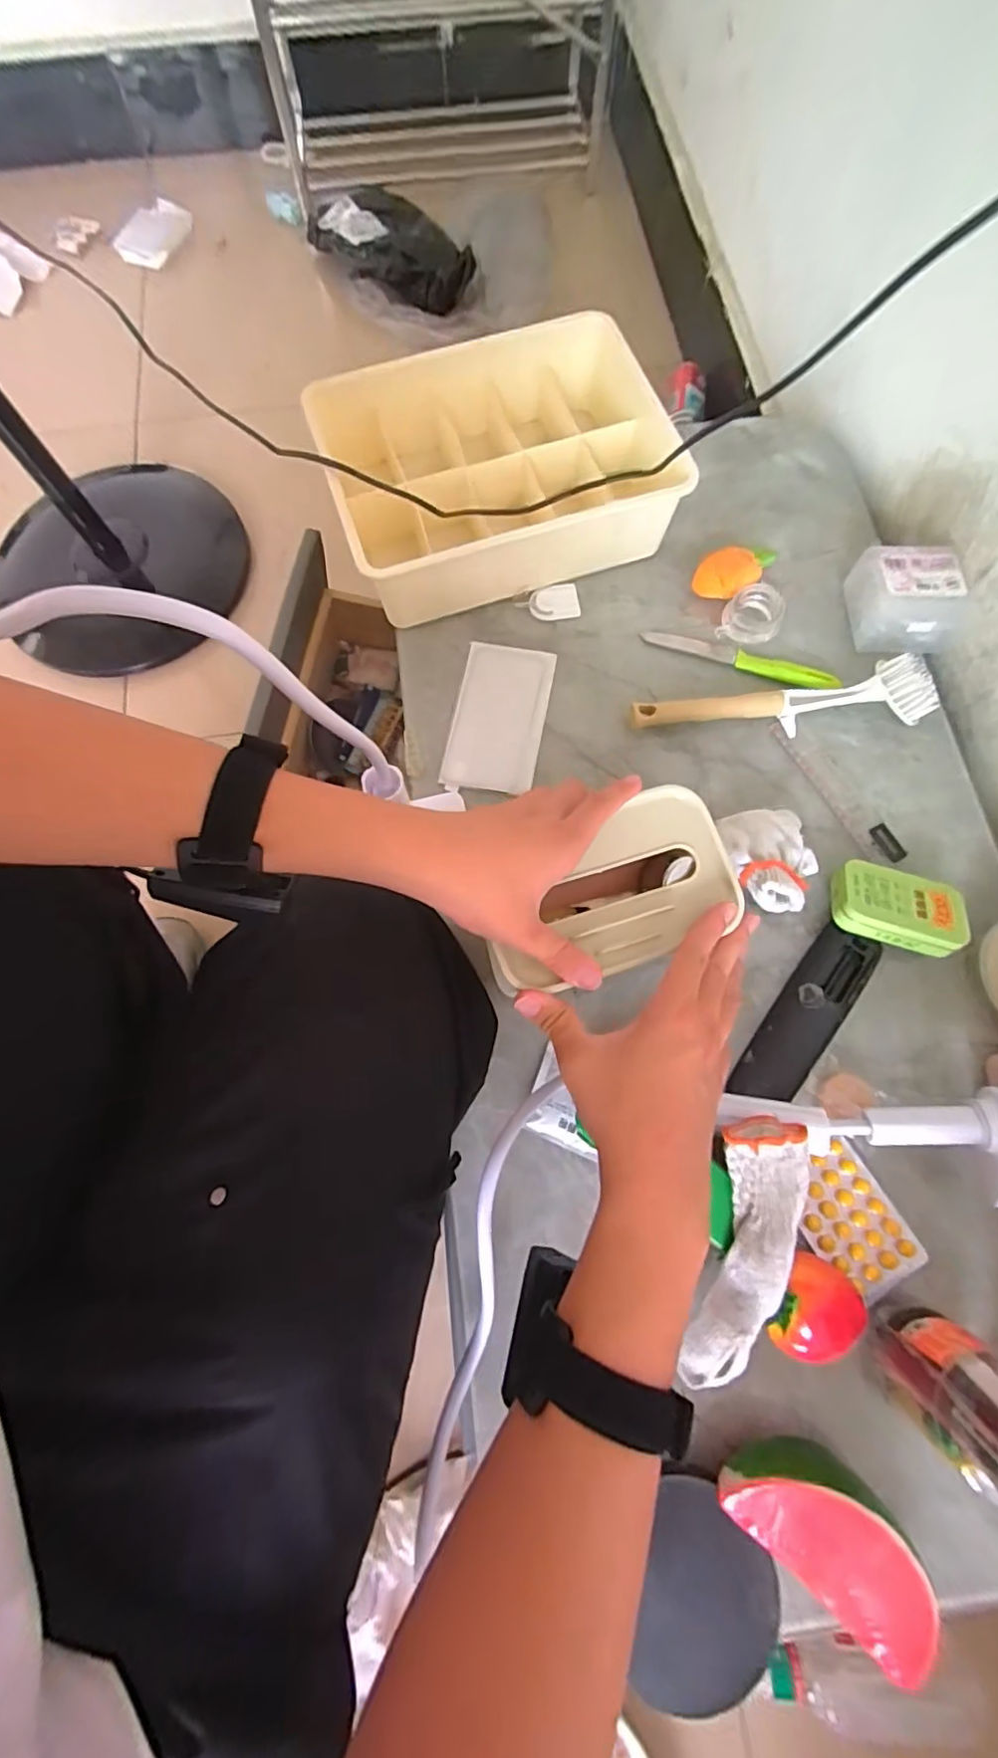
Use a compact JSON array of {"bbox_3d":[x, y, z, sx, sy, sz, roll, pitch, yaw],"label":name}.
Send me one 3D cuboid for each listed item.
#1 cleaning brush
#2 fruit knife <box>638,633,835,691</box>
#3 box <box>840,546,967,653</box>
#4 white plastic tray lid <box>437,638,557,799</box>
[{"bbox_3d":[0.247,-0.155,0.510,0.252,0.048,0.047,-4,74,0],"label":"cleaning brush"},{"bbox_3d":[0.225,-0.208,0.539,0.178,0.013,0.022,22,75,7],"label":"fruit knife"},{"bbox_3d":[0.369,-0.254,0.525,0.080,0.045,0.082,-1,74,1],"label":"box"},{"bbox_3d":[0.001,-0.149,0.534,0.081,0.015,0.147,11,74,4],"label":"white plastic tray lid"}]

